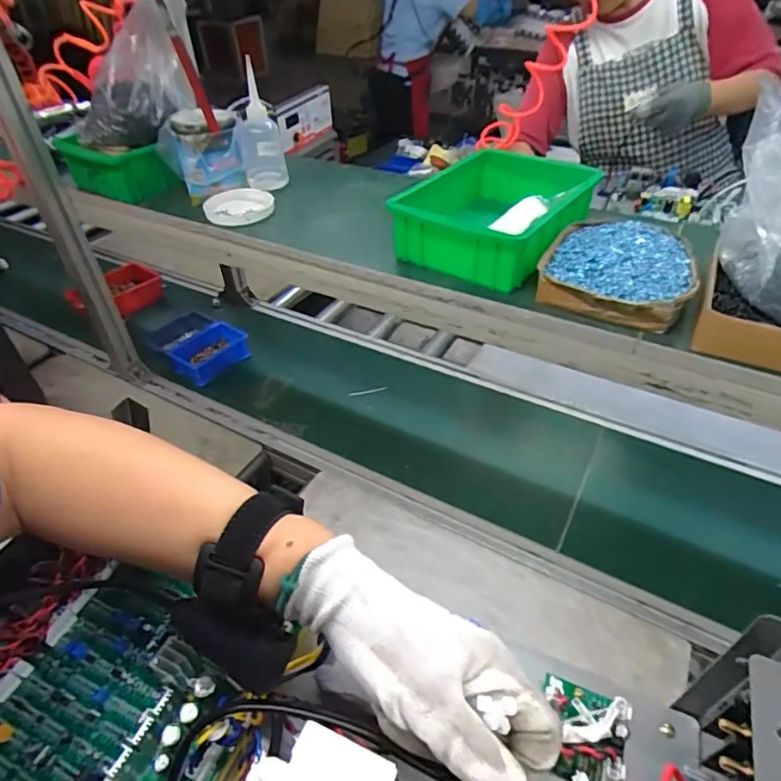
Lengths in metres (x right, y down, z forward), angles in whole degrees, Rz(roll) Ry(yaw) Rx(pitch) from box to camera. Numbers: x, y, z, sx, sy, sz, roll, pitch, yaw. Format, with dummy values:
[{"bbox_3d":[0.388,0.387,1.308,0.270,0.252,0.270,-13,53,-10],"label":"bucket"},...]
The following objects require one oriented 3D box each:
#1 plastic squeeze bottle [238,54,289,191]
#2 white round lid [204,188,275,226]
[{"bbox_3d":[-0.205,-0.403,0.810,0.064,0.169,0.079,-11,43,-9],"label":"plastic squeeze bottle"},{"bbox_3d":[-0.231,-0.280,0.798,0.100,0.025,0.100,-1,42,1],"label":"white round lid"}]

